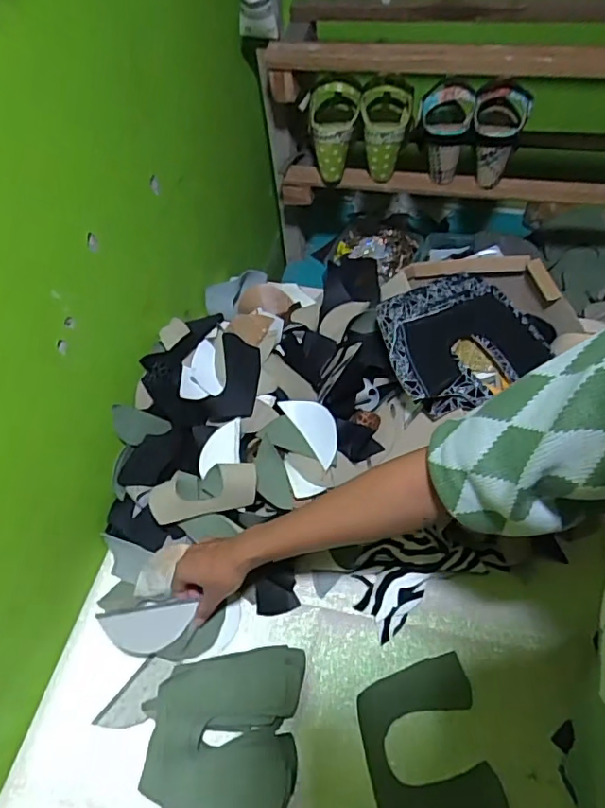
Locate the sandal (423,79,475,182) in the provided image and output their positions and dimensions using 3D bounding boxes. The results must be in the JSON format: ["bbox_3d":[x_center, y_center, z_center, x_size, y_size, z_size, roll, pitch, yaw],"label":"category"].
[{"bbox_3d":[0.221,-0.420,0.855,0.079,0.142,0.068,6,23,9],"label":"sandal"}]

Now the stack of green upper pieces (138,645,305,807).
[{"bbox_3d":[-0.082,0.334,0.563,0.154,0.037,0.169,1,55,5],"label":"stack of green upper pieces"}]

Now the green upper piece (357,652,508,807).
[{"bbox_3d":[0.125,0.347,0.560,0.121,0.005,0.150,-10,55,-4],"label":"green upper piece"}]

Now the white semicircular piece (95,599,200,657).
[{"bbox_3d":[-0.173,0.251,0.608,0.098,0.061,0.009,3,11,-22],"label":"white semicircular piece"}]

